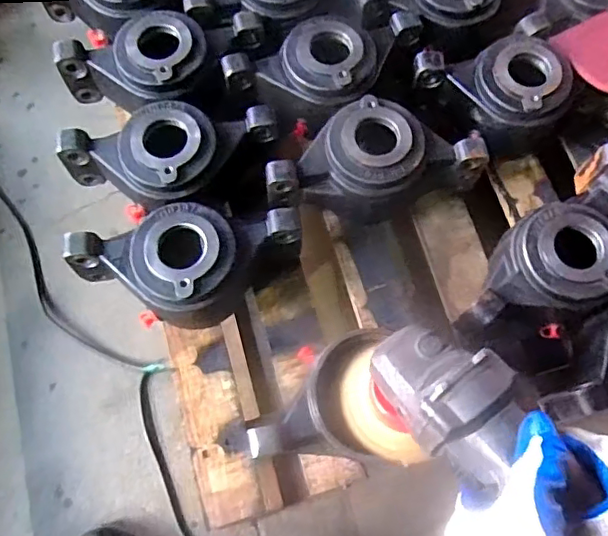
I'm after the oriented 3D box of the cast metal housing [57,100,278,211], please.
[{"bbox_3d":[-0.138,-0.111,0.616,0.227,0.082,0.108,-14,71,-6],"label":"cast metal housing"}]

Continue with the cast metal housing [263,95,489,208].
[{"bbox_3d":[0.069,-0.113,0.621,0.226,0.085,0.108,-15,71,-6],"label":"cast metal housing"}]

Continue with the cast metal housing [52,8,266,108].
[{"bbox_3d":[-0.159,-0.230,0.658,0.229,0.081,0.133,-11,71,-5],"label":"cast metal housing"}]

